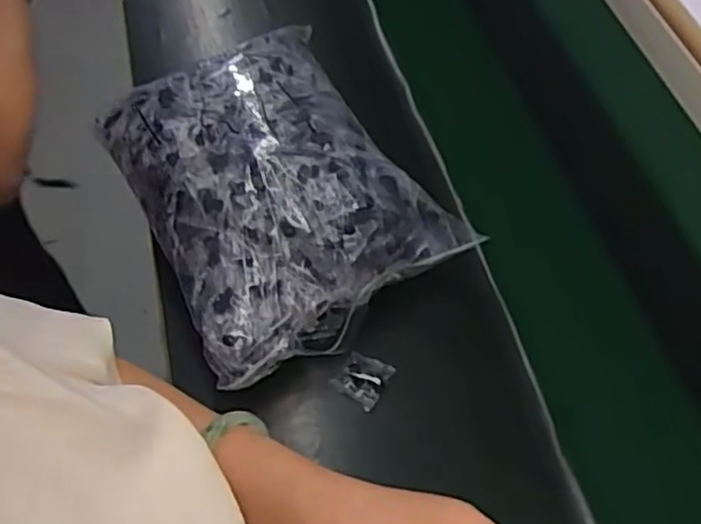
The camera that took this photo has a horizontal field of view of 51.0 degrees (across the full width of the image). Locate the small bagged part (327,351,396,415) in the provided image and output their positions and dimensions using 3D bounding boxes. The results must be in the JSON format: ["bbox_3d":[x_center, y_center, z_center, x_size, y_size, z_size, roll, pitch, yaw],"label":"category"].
[{"bbox_3d":[0.014,0.127,0.800,0.051,0.017,0.051,28,60,18],"label":"small bagged part"}]

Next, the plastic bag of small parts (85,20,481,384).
[{"bbox_3d":[-0.086,-0.098,0.839,0.303,0.115,0.391,-24,59,-16],"label":"plastic bag of small parts"}]

